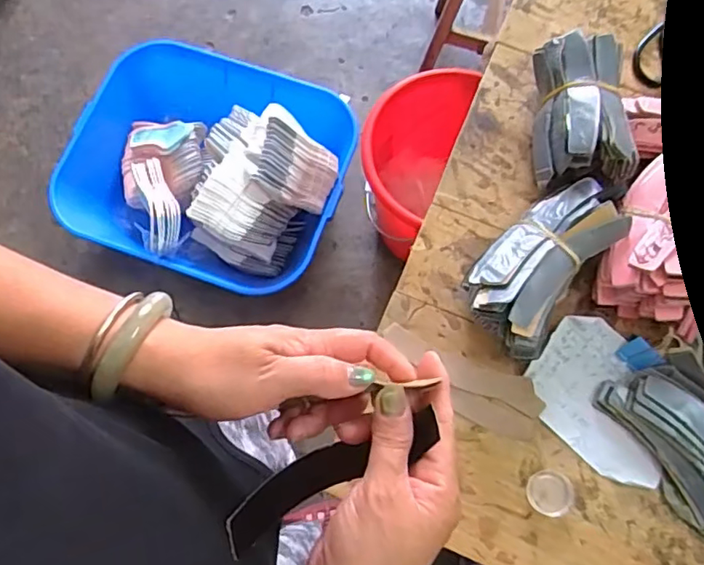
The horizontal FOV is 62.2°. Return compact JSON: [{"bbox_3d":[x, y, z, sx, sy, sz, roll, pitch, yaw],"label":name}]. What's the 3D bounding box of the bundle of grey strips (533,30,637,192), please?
[{"bbox_3d":[0.268,-0.201,0.680,0.100,0.084,0.185,2,73,1],"label":"bundle of grey strips"}]

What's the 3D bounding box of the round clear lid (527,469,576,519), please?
[{"bbox_3d":[0.207,0.219,0.608,0.047,0.006,0.044,0,73,0],"label":"round clear lid"}]

